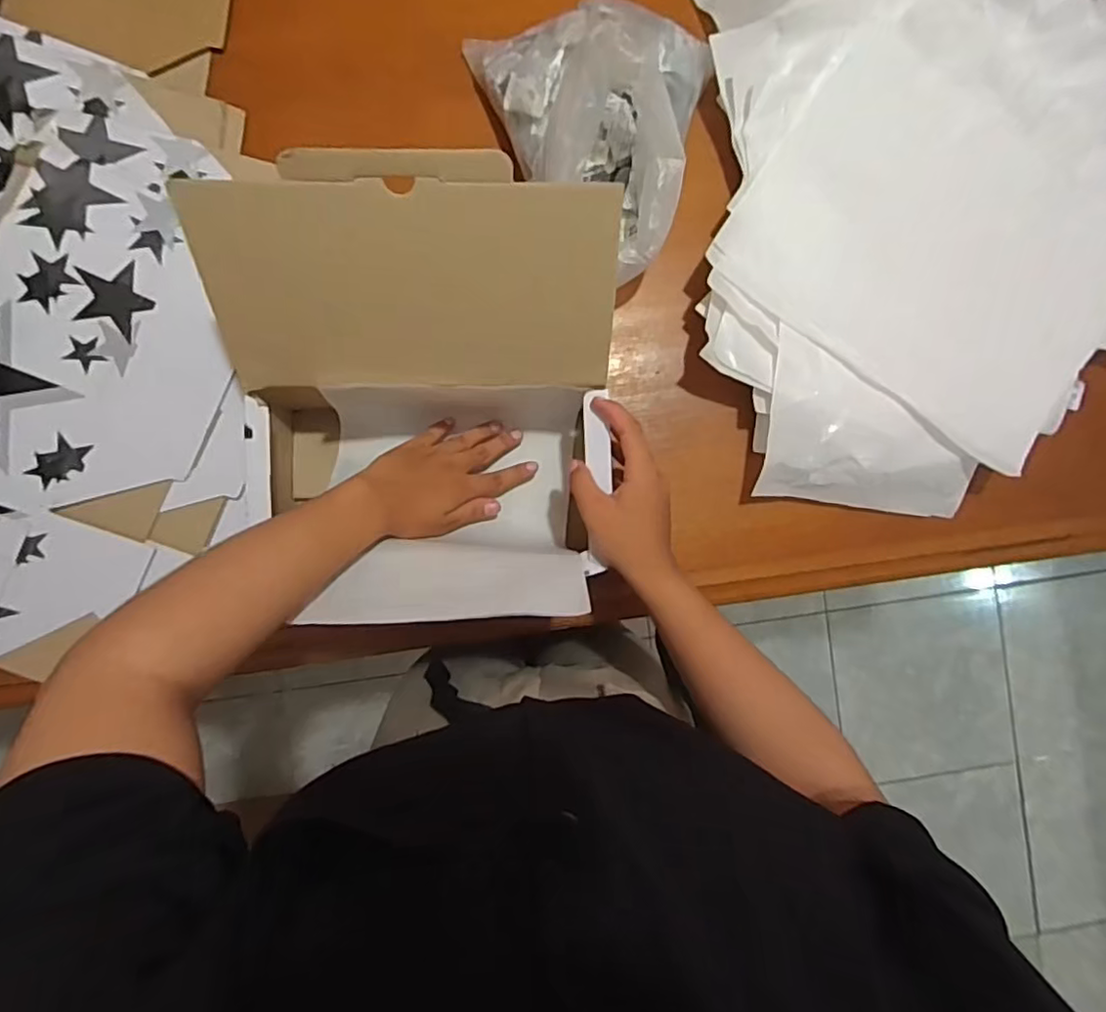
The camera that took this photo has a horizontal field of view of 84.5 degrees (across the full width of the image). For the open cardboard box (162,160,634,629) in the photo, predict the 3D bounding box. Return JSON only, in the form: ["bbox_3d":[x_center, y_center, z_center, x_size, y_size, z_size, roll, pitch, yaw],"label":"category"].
[{"bbox_3d":[-0.100,-0.068,0.473,0.278,0.216,0.287,0,90,-3],"label":"open cardboard box"}]

